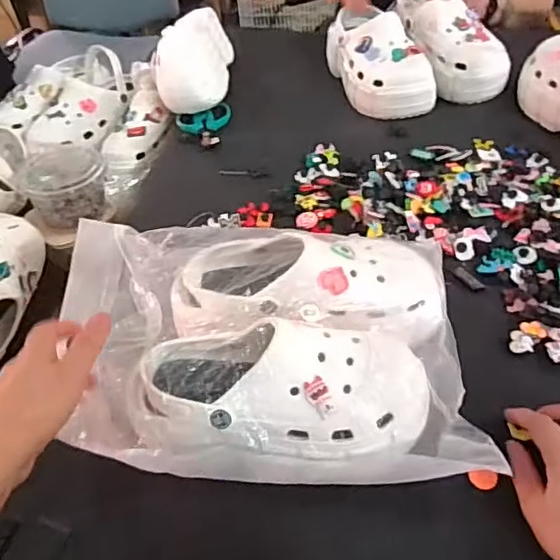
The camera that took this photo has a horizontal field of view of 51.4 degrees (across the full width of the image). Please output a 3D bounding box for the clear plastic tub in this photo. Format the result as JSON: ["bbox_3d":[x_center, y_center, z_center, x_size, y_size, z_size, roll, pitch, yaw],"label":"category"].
[{"bbox_3d":[-0.290,-0.127,0.800,0.113,0.070,0.097,-25,48,-17],"label":"clear plastic tub"}]

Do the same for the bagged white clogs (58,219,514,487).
[{"bbox_3d":[-0.008,0.053,0.493,0.317,0.093,0.206,-2,46,4],"label":"bagged white clogs"}]

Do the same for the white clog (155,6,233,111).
[{"bbox_3d":[-0.132,-0.353,0.930,0.099,0.105,0.219,-2,46,4],"label":"white clog"}]

